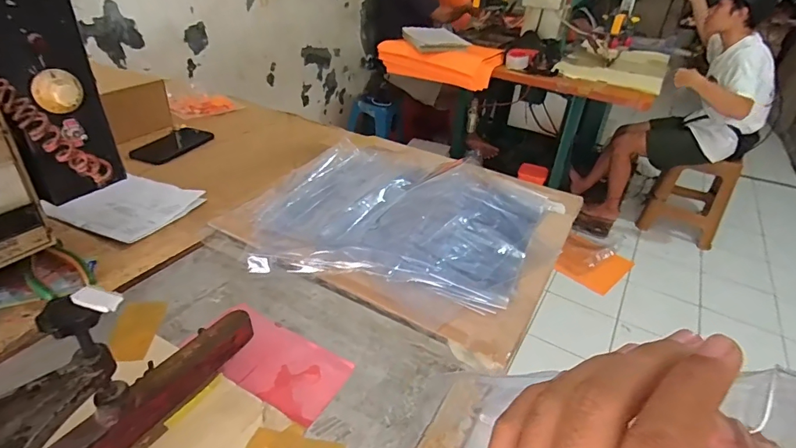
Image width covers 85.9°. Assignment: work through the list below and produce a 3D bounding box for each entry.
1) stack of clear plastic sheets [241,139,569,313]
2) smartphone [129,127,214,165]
[{"bbox_3d":[0.011,-0.019,0.676,0.396,0.030,0.414,17,37,20],"label":"stack of clear plastic sheets"},{"bbox_3d":[-0.451,-0.158,0.859,0.069,0.016,0.168,15,33,13],"label":"smartphone"}]

